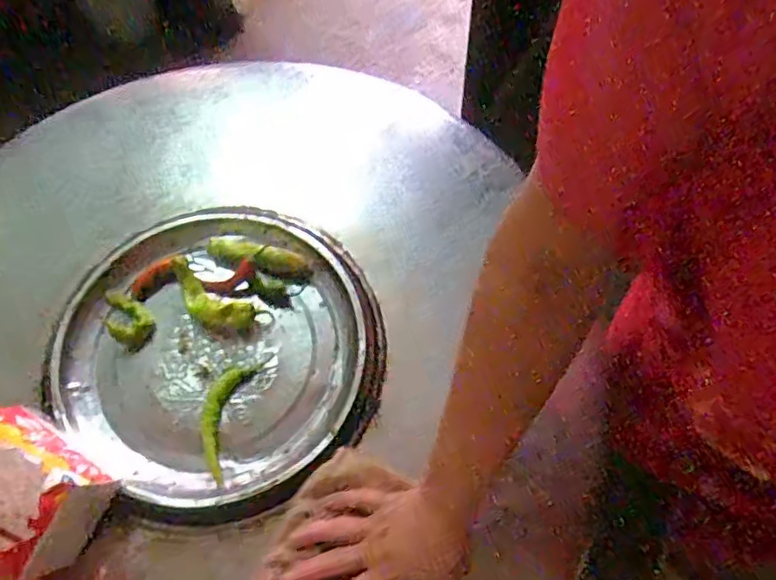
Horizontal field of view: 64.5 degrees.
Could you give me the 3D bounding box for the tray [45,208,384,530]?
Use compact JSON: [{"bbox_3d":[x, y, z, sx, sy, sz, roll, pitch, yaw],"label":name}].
[{"bbox_3d":[-0.161,0.054,0.602,0.295,0.027,0.302,-42,71,-17],"label":"tray"}]

